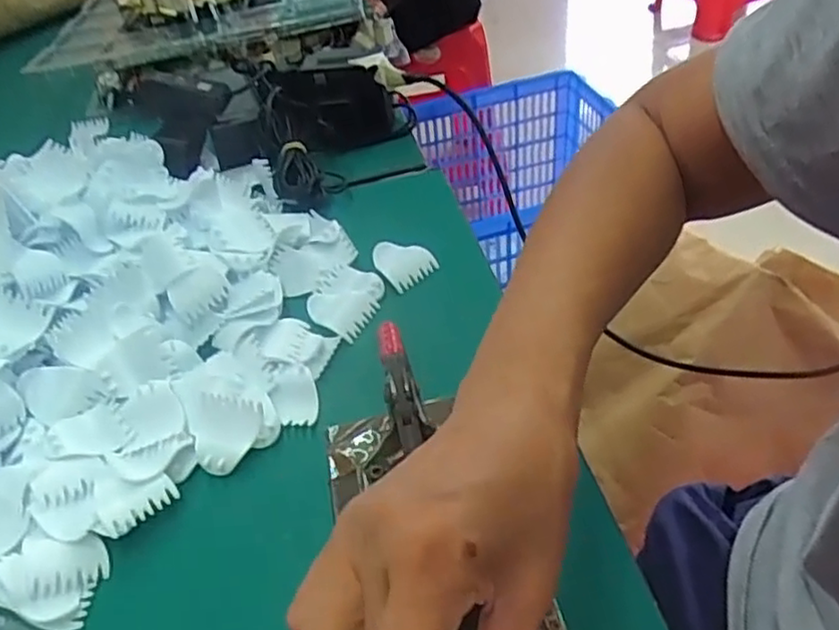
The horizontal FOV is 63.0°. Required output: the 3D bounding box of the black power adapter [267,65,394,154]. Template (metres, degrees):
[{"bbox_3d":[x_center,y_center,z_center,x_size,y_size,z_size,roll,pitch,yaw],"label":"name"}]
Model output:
[{"bbox_3d":[-0.076,-0.185,0.618,0.105,0.074,0.035,-15,43,-8],"label":"black power adapter"}]

